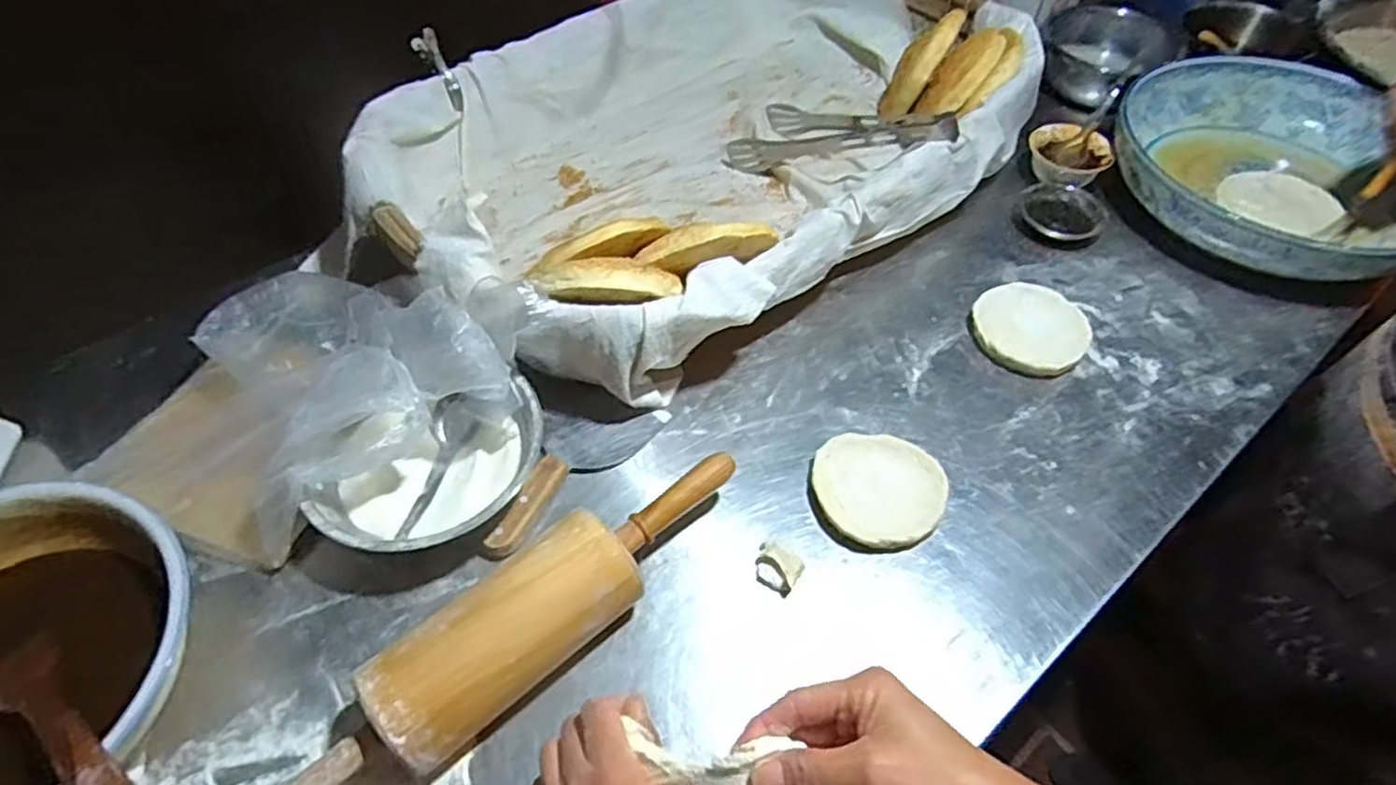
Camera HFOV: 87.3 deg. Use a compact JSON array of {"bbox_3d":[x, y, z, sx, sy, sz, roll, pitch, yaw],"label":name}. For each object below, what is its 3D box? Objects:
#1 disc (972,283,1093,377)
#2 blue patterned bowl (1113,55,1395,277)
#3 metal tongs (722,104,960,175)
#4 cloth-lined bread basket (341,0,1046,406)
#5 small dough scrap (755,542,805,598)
[{"bbox_3d":[0.330,-0.066,0.727,0.106,0.022,0.106,1,53,-1],"label":"disc"},{"bbox_3d":[0.642,-0.254,0.829,0.326,0.116,0.339,-27,58,-19],"label":"blue patterned bowl"},{"bbox_3d":[0.167,-0.296,0.837,0.260,0.046,0.116,10,53,38],"label":"metal tongs"},{"bbox_3d":[0.011,-0.288,0.828,0.725,0.163,0.475,-33,60,-23],"label":"cloth-lined bread basket"},{"bbox_3d":[0.064,0.137,0.583,0.036,0.018,0.039,1,53,-1],"label":"small dough scrap"}]

